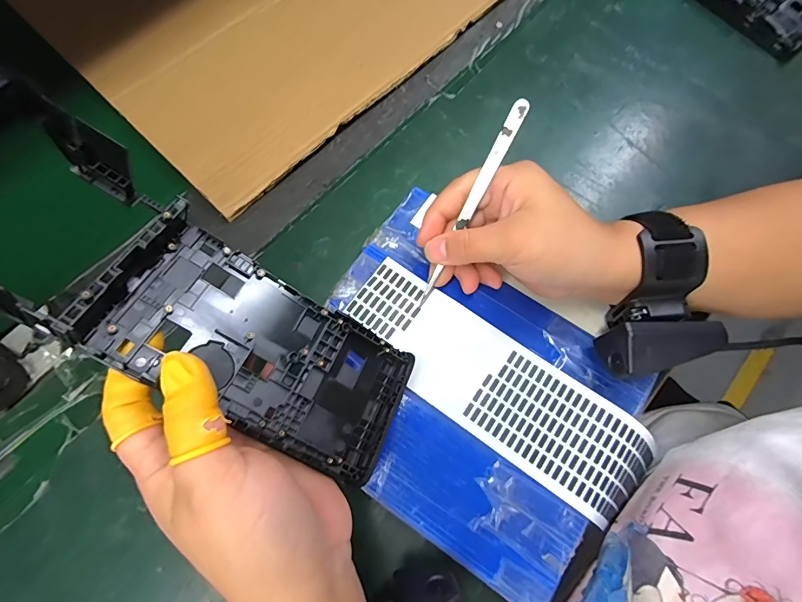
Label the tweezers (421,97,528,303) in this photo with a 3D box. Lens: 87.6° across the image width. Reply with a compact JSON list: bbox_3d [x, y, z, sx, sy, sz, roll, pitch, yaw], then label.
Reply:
[{"bbox_3d":[0.040,-0.054,0.253,0.009,0.005,0.132,30,116,8],"label":"tweezers"}]

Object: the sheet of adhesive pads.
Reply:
[{"bbox_3d":[0.057,0.051,0.265,0.203,0.006,0.065,35,75,10],"label":"sheet of adhesive pads"}]

